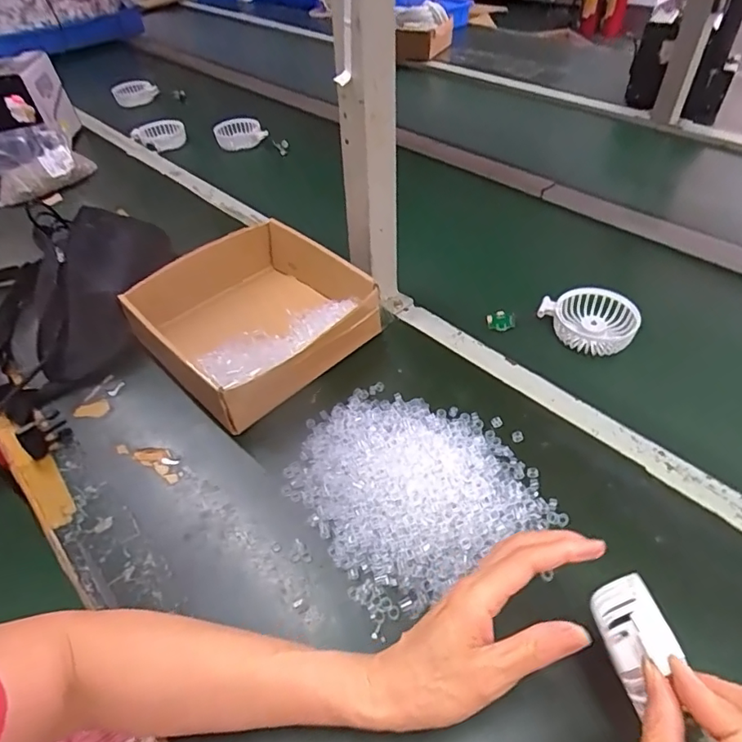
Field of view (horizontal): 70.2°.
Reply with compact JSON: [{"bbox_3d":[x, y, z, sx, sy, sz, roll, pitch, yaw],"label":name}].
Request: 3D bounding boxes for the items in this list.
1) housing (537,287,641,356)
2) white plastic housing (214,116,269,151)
[{"bbox_3d":[0.254,-0.061,0.614,0.103,0.033,0.083,24,52,26],"label":"housing"},{"bbox_3d":[-0.265,-0.480,1.059,0.102,0.040,0.074,-17,47,-12],"label":"white plastic housing"}]

